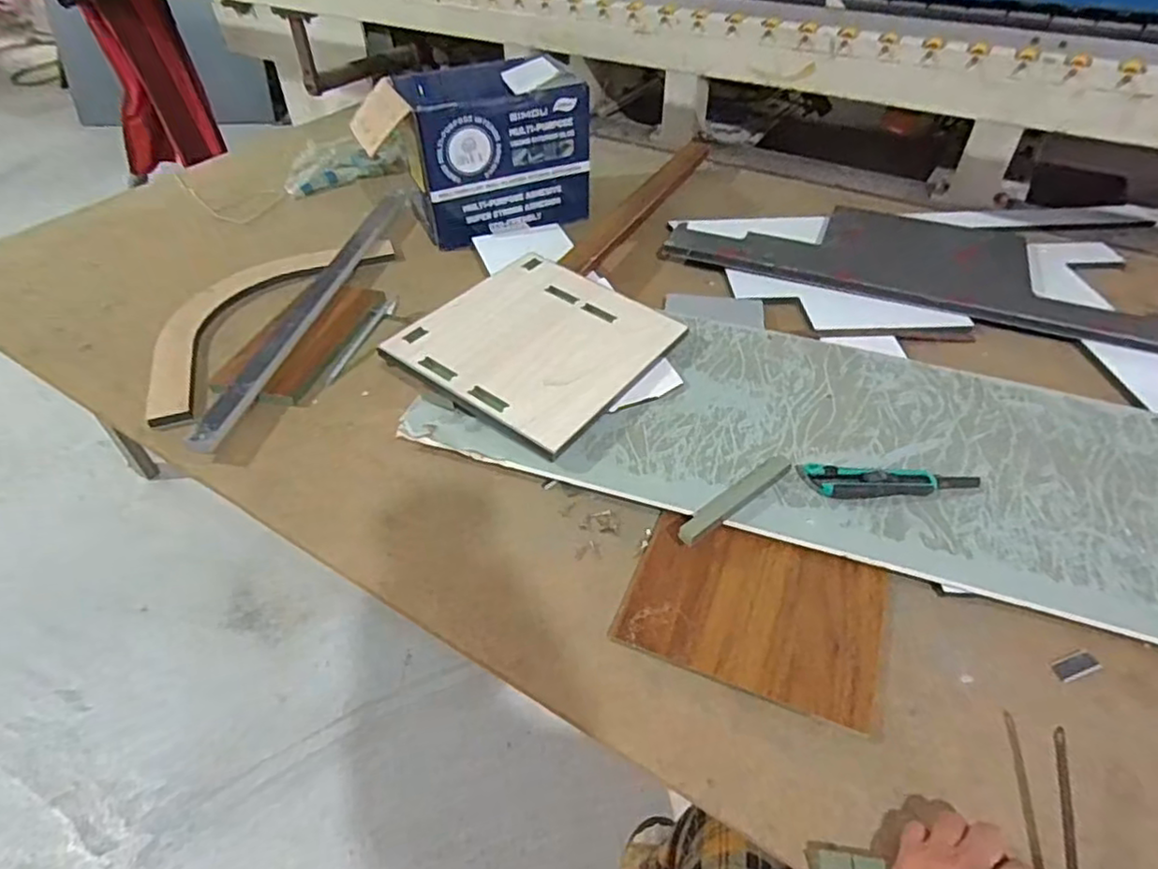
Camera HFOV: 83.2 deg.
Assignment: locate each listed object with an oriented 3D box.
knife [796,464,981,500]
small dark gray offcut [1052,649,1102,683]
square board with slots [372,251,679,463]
[{"bbox_3d":[0.347,0.051,0.719,0.193,0.028,0.037,2,45,1],"label":"knife"},{"bbox_3d":[0.463,0.216,0.606,0.041,0.004,0.020,-23,62,-5],"label":"small dark gray offcut"},{"bbox_3d":[-0.057,-0.127,0.861,0.278,0.016,0.303,30,52,18],"label":"square board with slots"}]

